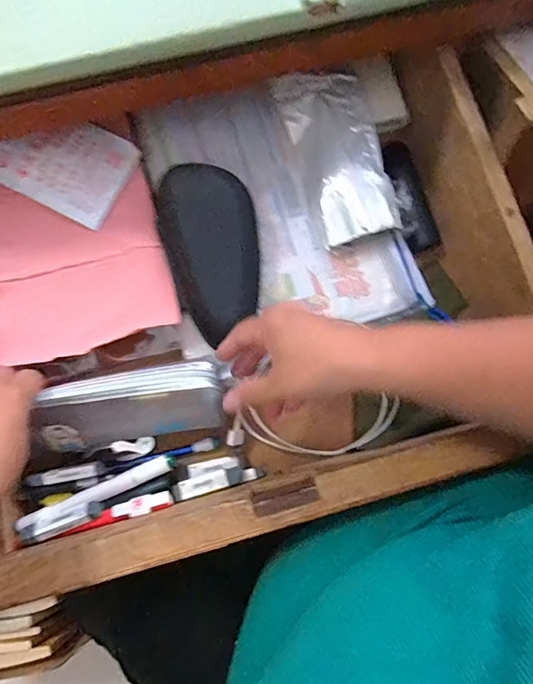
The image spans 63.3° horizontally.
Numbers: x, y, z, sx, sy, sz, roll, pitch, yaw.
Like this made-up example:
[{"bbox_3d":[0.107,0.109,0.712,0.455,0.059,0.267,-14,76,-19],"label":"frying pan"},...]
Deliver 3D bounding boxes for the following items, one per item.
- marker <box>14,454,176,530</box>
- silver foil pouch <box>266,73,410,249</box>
[{"bbox_3d":[-0.151,0.135,0.385,0.143,0.011,0.017,-23,67,-7],"label":"marker"},{"bbox_3d":[0.075,-0.195,0.446,0.090,0.026,0.191,-20,79,-6],"label":"silver foil pouch"}]

